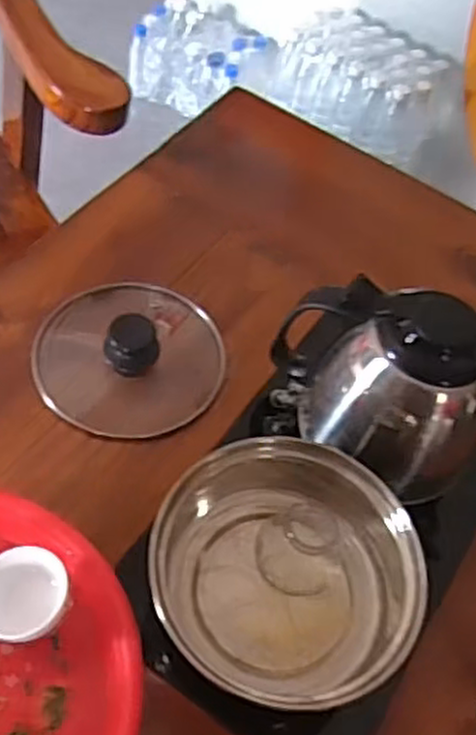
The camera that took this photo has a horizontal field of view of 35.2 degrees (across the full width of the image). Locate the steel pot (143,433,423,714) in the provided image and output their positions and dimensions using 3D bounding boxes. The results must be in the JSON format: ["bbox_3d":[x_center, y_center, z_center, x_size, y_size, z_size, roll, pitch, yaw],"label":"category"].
[{"bbox_3d":[0.039,0.121,0.491,0.171,0.079,0.179,4,55,-6],"label":"steel pot"}]

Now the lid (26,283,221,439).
[{"bbox_3d":[-0.087,-0.012,0.603,0.151,0.054,0.138,4,55,-6],"label":"lid"}]

